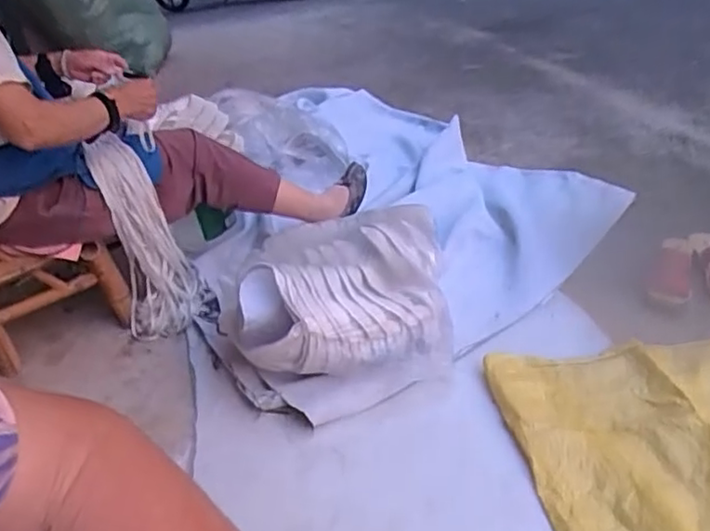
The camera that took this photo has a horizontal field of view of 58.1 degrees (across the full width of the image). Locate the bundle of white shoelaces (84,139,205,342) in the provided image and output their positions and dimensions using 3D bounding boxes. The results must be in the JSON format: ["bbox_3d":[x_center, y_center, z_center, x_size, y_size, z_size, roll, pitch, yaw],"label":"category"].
[{"bbox_3d":[-0.445,-0.064,1.349,0.168,0.426,0.089,-23,16,-25],"label":"bundle of white shoelaces"}]

